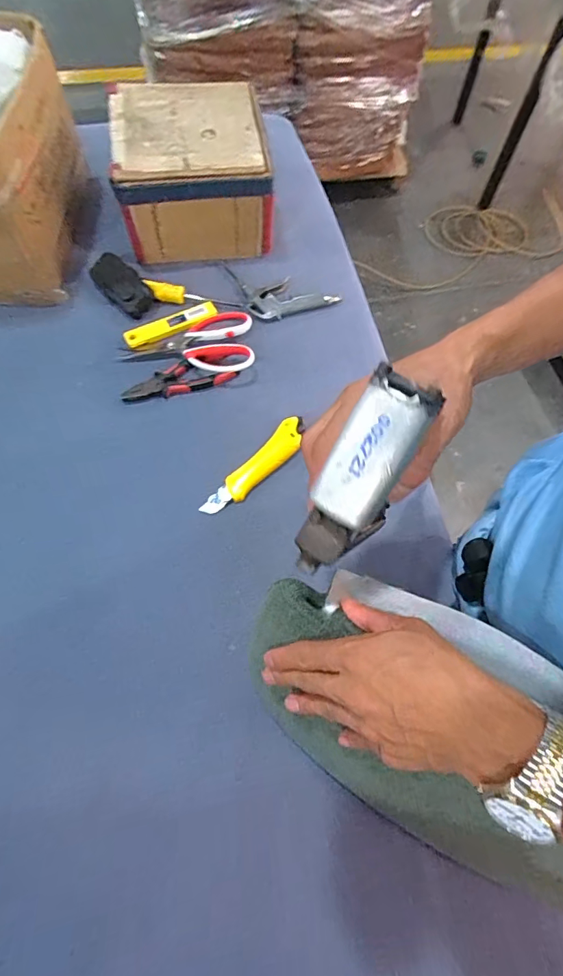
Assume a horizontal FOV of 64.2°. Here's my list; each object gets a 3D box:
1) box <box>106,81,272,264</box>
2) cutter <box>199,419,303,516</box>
[{"bbox_3d":[-0.130,-0.478,0.677,0.210,0.119,0.220,-6,69,-4],"label":"box"},{"bbox_3d":[-0.030,-0.026,0.561,0.036,0.018,0.166,42,73,13],"label":"cutter"}]

